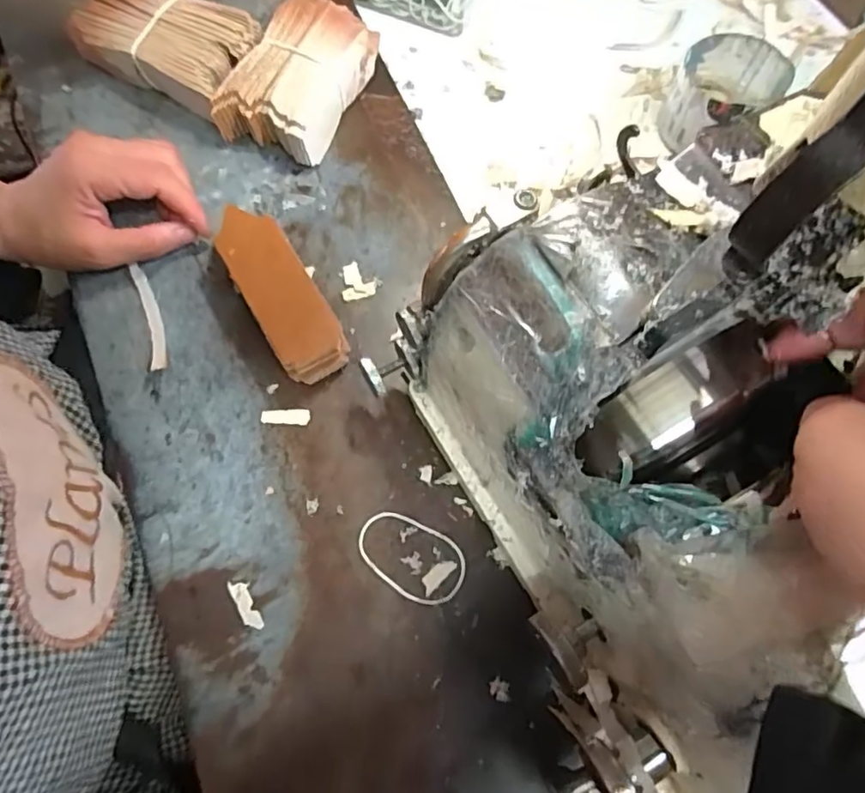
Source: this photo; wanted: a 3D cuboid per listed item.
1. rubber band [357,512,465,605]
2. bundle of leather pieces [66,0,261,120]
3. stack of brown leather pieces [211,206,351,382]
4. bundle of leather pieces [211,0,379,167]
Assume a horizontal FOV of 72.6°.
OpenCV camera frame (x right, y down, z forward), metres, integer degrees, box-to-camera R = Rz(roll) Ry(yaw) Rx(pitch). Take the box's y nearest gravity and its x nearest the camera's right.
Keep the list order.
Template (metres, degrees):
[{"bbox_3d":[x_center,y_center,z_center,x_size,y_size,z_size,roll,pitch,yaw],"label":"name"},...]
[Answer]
[{"bbox_3d":[-0.012,0.089,0.324,0.062,0.004,0.039,24,71,6],"label":"rubber band"},{"bbox_3d":[-0.186,-0.242,0.410,0.123,0.043,0.071,24,71,6],"label":"bundle of leather pieces"},{"bbox_3d":[-0.092,-0.064,0.359,0.041,0.036,0.113,-30,74,-12],"label":"stack of brown leather pieces"},{"bbox_3d":[-0.088,-0.218,0.407,0.069,0.044,0.118,27,71,7],"label":"bundle of leather pieces"}]

